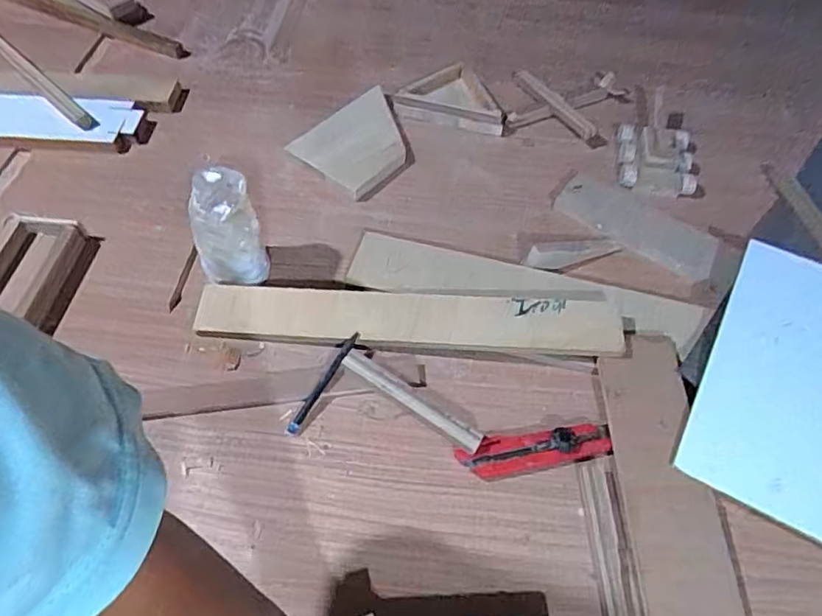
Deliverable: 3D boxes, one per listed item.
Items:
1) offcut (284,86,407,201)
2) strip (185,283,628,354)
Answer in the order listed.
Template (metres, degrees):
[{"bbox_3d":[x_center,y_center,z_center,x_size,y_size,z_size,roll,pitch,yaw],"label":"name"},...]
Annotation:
[{"bbox_3d":[-0.060,-0.205,0.707,0.109,0.023,0.150,35,62,19],"label":"offcut"},{"bbox_3d":[-0.005,0.010,0.541,0.395,0.011,0.052,3,66,4],"label":"strip"}]

